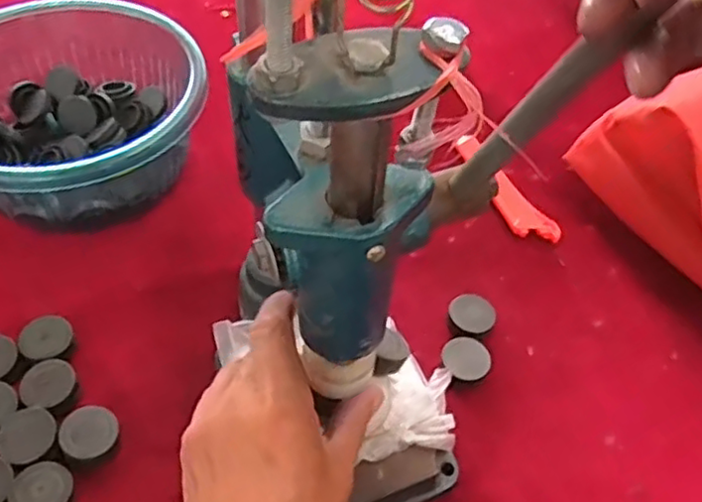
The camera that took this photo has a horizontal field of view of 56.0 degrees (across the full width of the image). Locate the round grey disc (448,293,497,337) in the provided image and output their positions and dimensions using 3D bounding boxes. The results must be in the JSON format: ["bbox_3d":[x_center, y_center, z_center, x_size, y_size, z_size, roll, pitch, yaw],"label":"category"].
[{"bbox_3d":[0.086,0.048,0.471,0.032,0.016,0.031,19,53,10],"label":"round grey disc"}]

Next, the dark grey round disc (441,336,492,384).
[{"bbox_3d":[0.078,0.075,0.447,0.032,0.018,0.031,2,53,-3],"label":"dark grey round disc"}]

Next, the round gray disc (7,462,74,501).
[{"bbox_3d":[-0.174,0.134,0.370,0.033,0.004,0.030,2,53,-3],"label":"round gray disc"}]

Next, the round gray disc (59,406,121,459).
[{"bbox_3d":[-0.157,0.109,0.396,0.032,0.010,0.032,2,53,-3],"label":"round gray disc"}]

